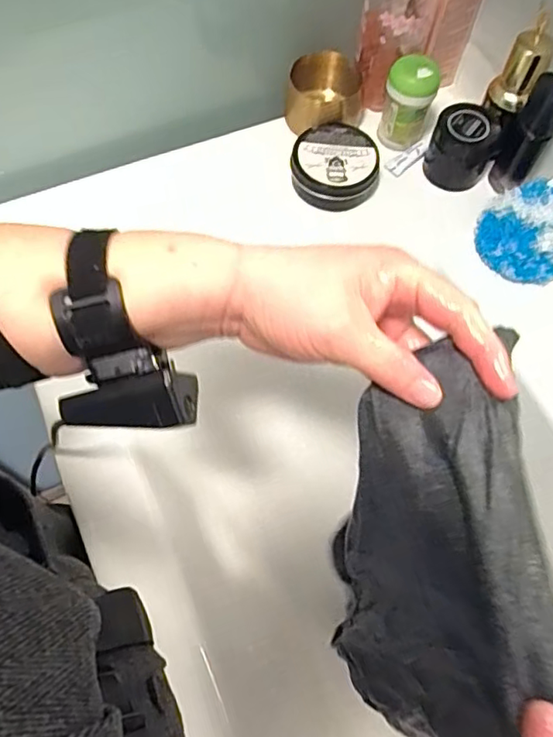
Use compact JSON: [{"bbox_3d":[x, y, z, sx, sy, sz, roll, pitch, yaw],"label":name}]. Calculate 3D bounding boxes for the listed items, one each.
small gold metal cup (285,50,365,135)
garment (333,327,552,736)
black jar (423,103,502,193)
[{"bbox_3d":[0.048,-0.273,0.577,0.076,0.049,0.071,1,64,-2],"label":"small gold metal cup"},{"bbox_3d":[0.078,0.129,0.338,0.065,0.231,0.189,-4,65,-4],"label":"garment"},{"bbox_3d":[0.180,-0.213,0.558,0.056,0.059,0.056,1,64,-2],"label":"black jar"}]

